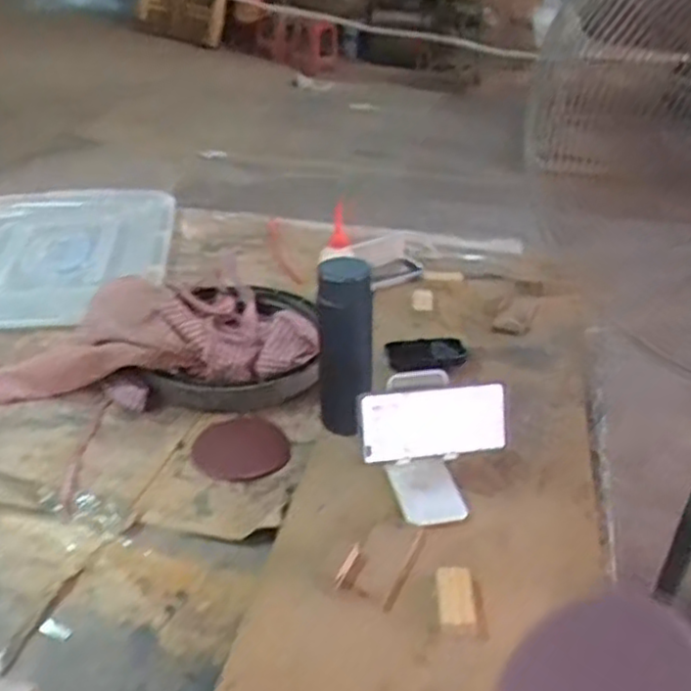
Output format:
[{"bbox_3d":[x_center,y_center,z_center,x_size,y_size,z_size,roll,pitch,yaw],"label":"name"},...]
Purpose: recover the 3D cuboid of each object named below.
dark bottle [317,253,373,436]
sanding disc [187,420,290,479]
[{"bbox_3d":[0.000,0.011,0.858,0.063,0.221,0.065,-1,32,-2],"label":"dark bottle"},{"bbox_3d":[-0.124,0.125,0.871,0.113,0.012,0.097,-6,44,-3],"label":"sanding disc"}]

